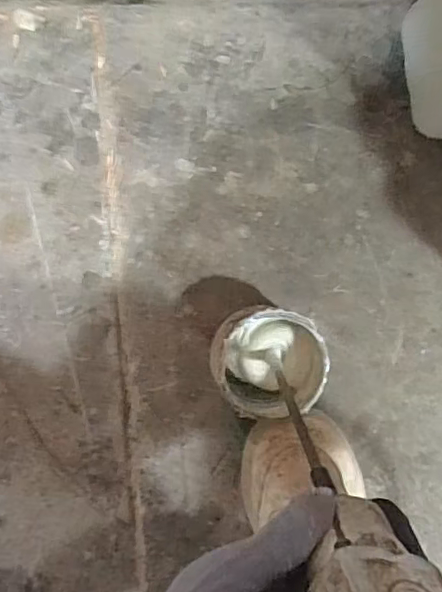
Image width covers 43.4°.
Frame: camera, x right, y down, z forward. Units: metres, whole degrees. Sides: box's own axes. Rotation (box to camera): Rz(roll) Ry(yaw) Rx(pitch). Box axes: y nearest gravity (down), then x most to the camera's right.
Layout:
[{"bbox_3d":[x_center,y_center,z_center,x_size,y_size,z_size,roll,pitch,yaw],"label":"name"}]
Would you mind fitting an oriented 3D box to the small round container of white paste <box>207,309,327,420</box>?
[{"bbox_3d":[0.036,0.050,0.427,0.080,0.052,0.079,0,92,-8],"label":"small round container of white paste"}]

